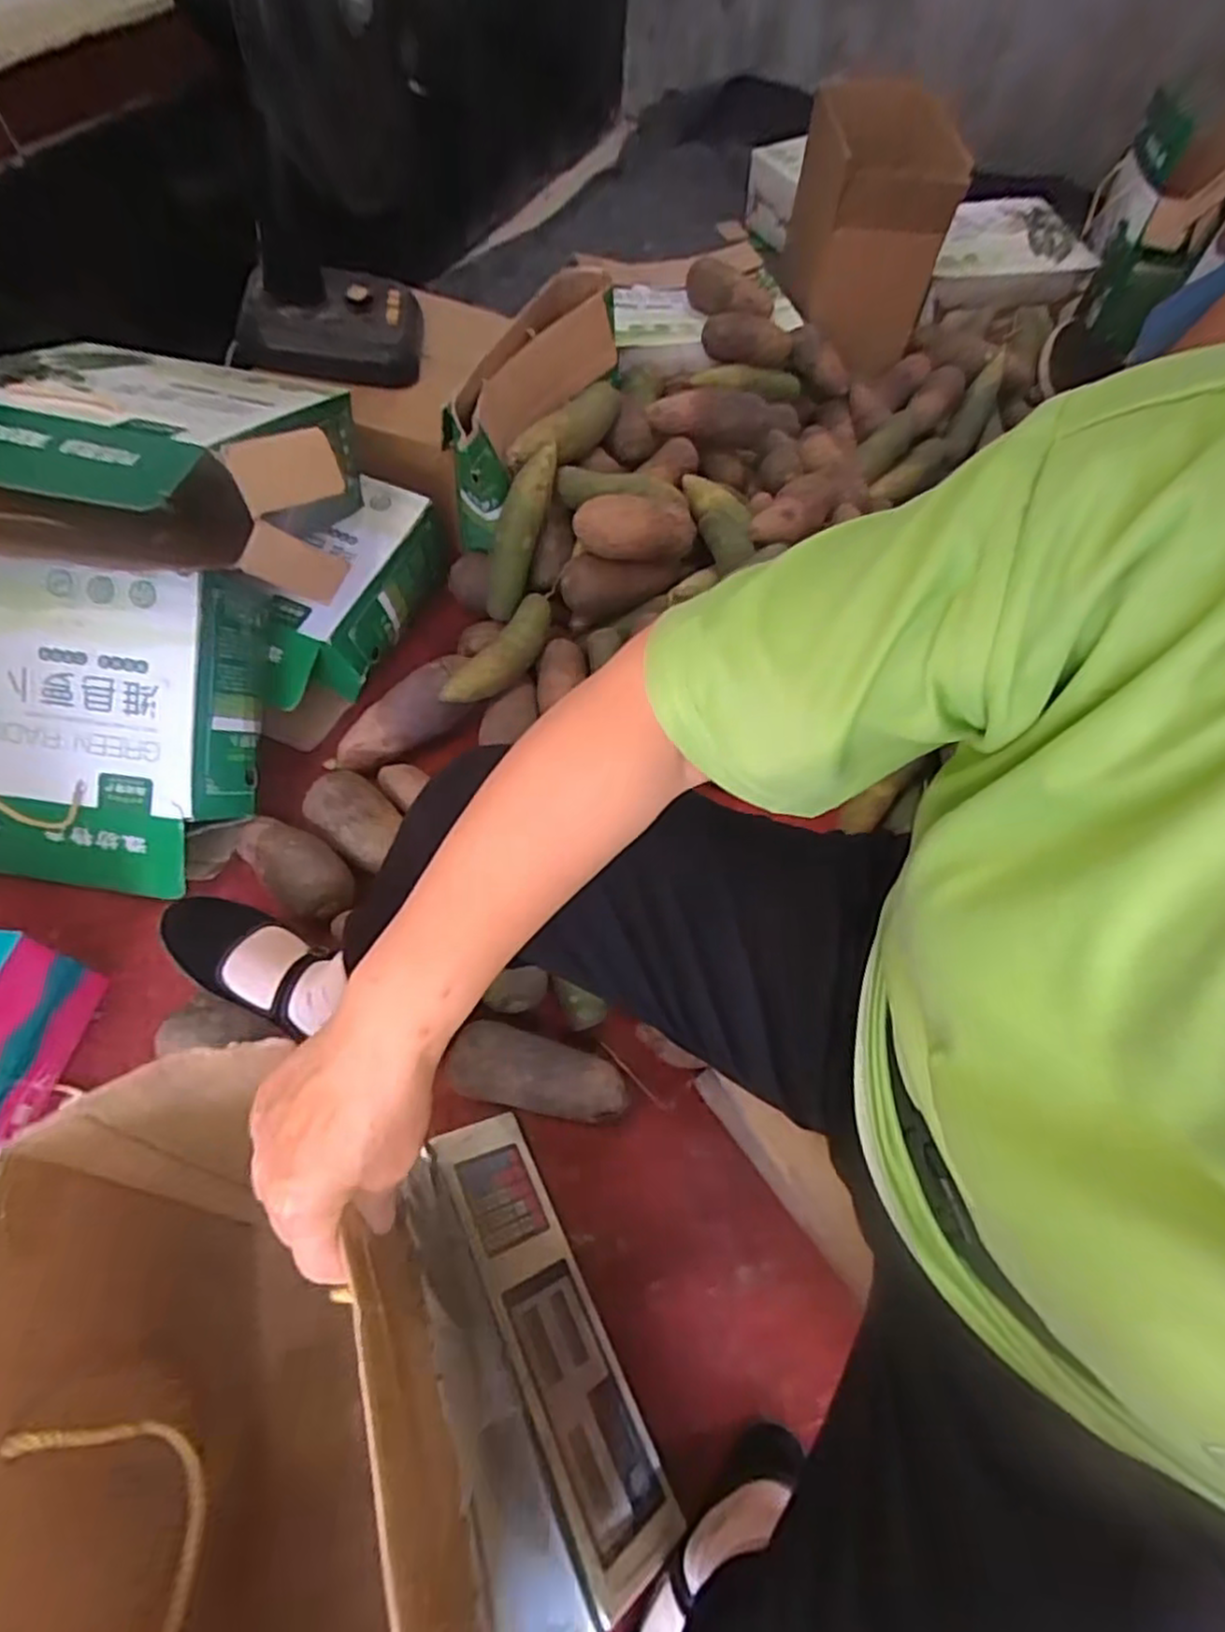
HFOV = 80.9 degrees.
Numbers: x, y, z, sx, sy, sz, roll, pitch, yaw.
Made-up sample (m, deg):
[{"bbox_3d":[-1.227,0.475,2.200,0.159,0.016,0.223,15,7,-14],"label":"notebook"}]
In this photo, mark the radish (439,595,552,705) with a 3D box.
[{"bbox_3d":[-0.135,-0.203,0.897,0.055,0.047,0.195,30,63,13],"label":"radish"}]

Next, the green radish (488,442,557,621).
[{"bbox_3d":[-0.121,-0.360,0.911,0.046,0.222,0.052,26,22,11],"label":"green radish"}]

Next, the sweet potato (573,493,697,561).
[{"bbox_3d":[0.025,-0.367,0.916,0.151,0.069,0.072,-5,60,-20],"label":"sweet potato"}]

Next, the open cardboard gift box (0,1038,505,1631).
[{"bbox_3d":[-0.168,0.326,0.363,0.170,0.298,0.365,-15,62,-11],"label":"open cardboard gift box"}]

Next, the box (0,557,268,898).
[{"bbox_3d":[-0.590,-0.098,0.774,0.383,0.103,0.333,6,99,2],"label":"box"}]

